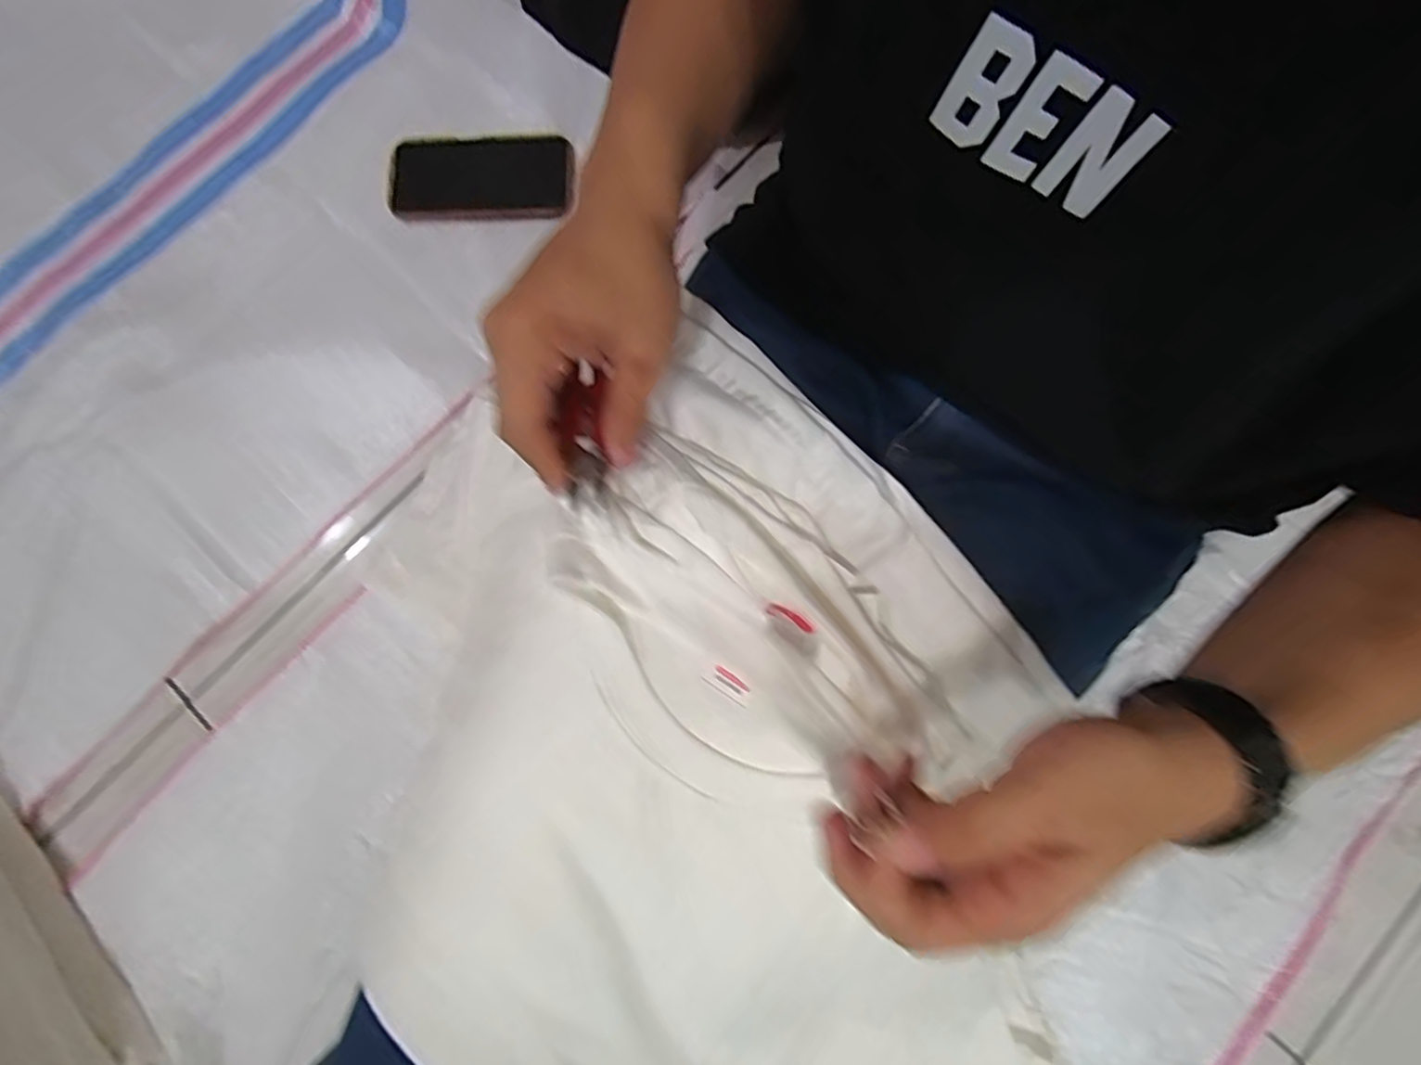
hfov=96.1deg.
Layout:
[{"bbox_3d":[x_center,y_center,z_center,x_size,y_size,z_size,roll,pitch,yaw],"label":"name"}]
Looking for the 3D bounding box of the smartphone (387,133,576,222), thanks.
[{"bbox_3d":[-0.216,-0.335,0.599,0.171,0.013,0.082,-6,79,-1],"label":"smartphone"}]

